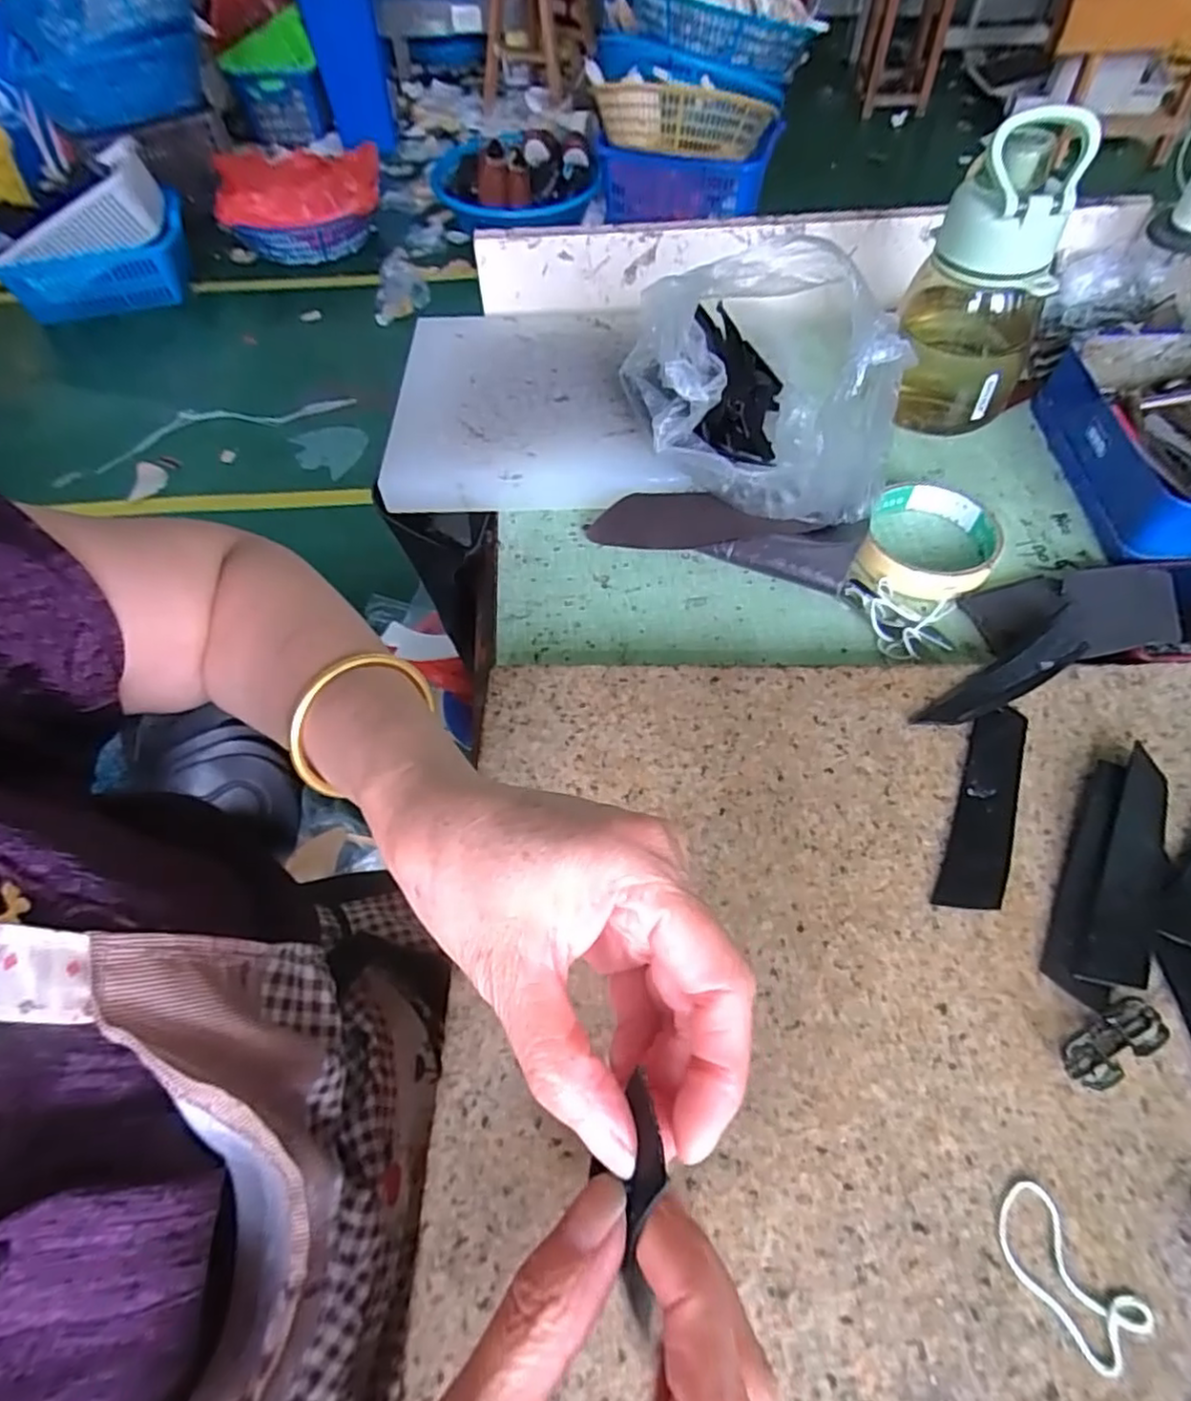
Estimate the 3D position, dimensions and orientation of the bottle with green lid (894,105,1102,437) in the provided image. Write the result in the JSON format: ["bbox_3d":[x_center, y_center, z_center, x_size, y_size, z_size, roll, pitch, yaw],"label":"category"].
[{"bbox_3d":[0.256,-0.271,0.454,0.093,0.174,0.077,22,60,15],"label":"bottle with green lid"}]

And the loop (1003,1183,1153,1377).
[{"bbox_3d":[0.158,0.191,0.228,0.027,0.004,0.048,-31,62,-17],"label":"loop"}]

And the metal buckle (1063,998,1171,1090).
[{"bbox_3d":[0.200,0.132,0.263,0.041,0.008,0.019,-24,60,-14],"label":"metal buckle"}]

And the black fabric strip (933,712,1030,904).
[{"bbox_3d":[0.183,0.047,0.318,0.024,0.010,0.111,22,60,15],"label":"black fabric strip"}]

